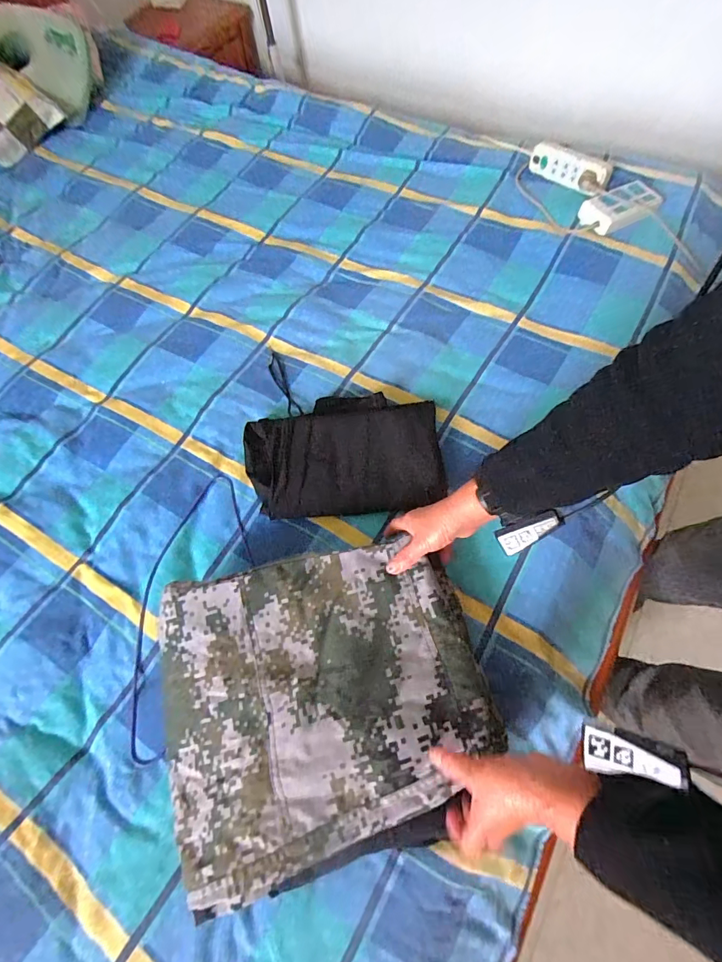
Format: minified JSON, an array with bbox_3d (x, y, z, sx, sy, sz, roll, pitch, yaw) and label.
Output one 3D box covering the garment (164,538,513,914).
[{"bbox_3d":[-0.044,0.233,0.476,0.349,0.041,0.303,-12,64,-3],"label":"garment"}]

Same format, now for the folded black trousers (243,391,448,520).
[{"bbox_3d":[-0.029,-0.045,0.666,0.301,0.041,0.193,-6,64,0],"label":"folded black trousers"}]

